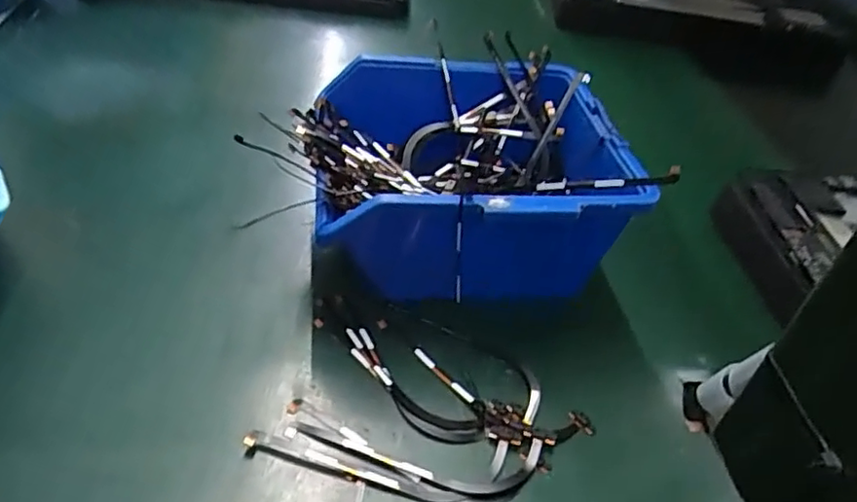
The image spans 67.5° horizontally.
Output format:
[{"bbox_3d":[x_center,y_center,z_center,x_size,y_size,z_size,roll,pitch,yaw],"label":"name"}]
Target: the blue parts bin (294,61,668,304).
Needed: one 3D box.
[{"bbox_3d":[0.013,-0.030,0.278,0.128,0.064,0.117,3,40,-7],"label":"blue parts bin"}]

